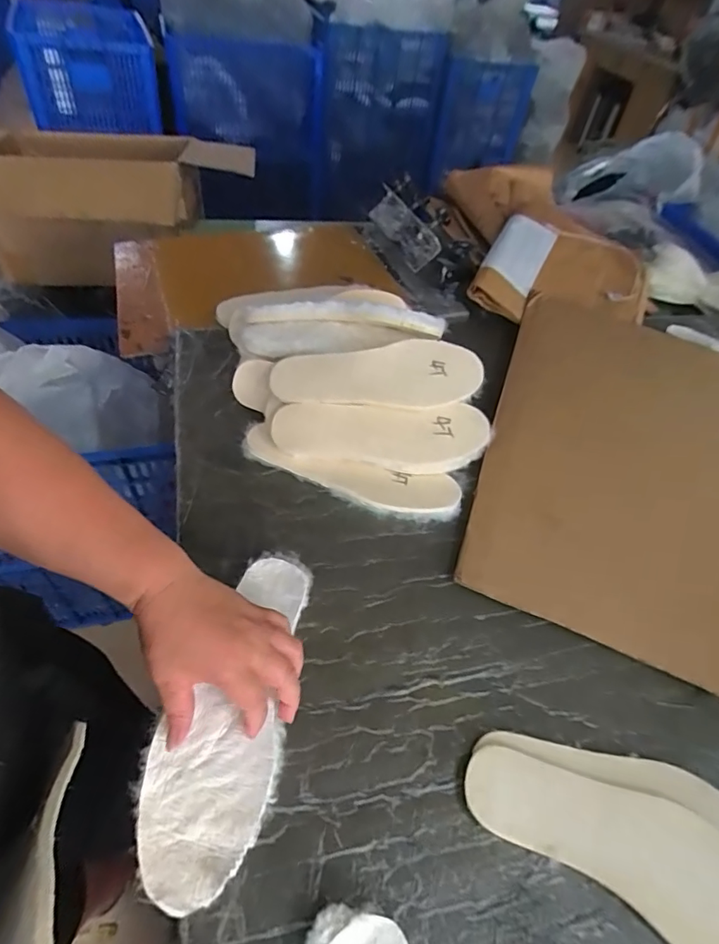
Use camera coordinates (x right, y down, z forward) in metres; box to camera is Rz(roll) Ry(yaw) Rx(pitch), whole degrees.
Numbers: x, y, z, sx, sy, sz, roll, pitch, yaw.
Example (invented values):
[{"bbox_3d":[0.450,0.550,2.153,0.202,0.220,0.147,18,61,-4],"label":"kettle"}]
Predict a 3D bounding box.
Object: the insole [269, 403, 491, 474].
[{"bbox_3d":[0.028,-0.041,0.593,0.256,0.023,0.080,0,83,-2],"label":"insole"}]

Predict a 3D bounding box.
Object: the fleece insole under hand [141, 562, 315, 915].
[{"bbox_3d":[-0.103,0.188,0.414,0.093,0.018,0.266,11,49,3],"label":"fleece insole under hand"}]

